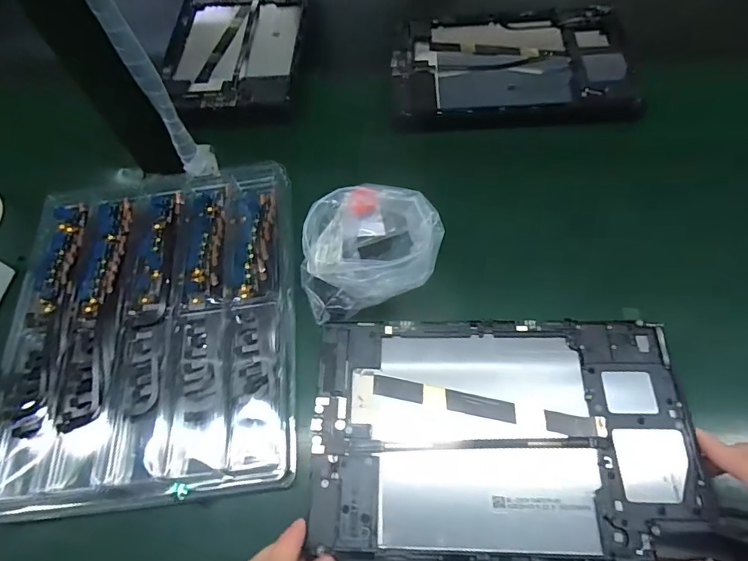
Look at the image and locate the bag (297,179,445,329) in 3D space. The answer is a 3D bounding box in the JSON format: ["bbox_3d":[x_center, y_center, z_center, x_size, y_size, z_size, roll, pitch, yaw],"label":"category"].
[{"bbox_3d":[-0.002,-0.029,0.357,0.106,0.060,0.101,-4,61,-1],"label":"bag"}]

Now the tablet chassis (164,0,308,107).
[{"bbox_3d":[-0.157,-0.282,0.521,0.153,0.010,0.226,2,61,3],"label":"tablet chassis"}]

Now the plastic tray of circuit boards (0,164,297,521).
[{"bbox_3d":[-0.177,0.029,0.370,0.221,0.020,0.273,-6,61,-1],"label":"plastic tray of circuit boards"}]

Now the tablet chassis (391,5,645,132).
[{"bbox_3d":[0.138,-0.221,0.466,0.234,0.013,0.170,0,61,2],"label":"tablet chassis"}]

